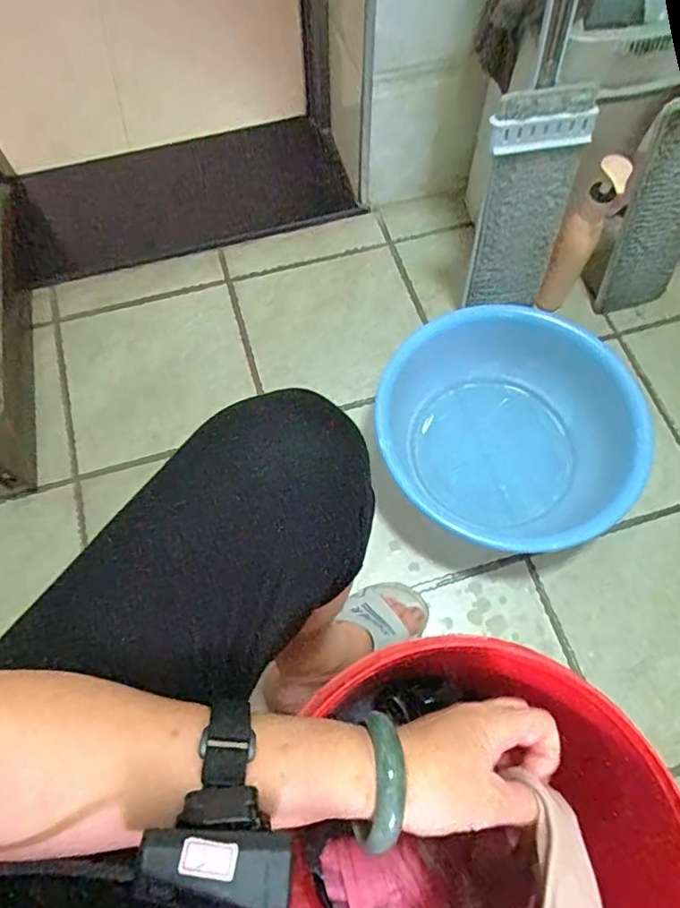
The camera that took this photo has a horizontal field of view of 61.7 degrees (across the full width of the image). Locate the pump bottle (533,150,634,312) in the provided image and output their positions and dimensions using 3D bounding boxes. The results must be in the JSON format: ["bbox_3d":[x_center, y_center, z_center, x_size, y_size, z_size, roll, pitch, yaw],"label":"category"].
[{"bbox_3d":[0.361,-0.324,0.861,0.057,0.254,0.074,29,70,12],"label":"pump bottle"}]

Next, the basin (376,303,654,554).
[{"bbox_3d":[0.225,-0.027,0.824,0.334,0.122,0.356,0,67,0],"label":"basin"}]

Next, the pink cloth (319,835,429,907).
[{"bbox_3d":[0.034,0.419,0.563,0.100,0.024,0.066,-4,67,-2],"label":"pink cloth"}]

